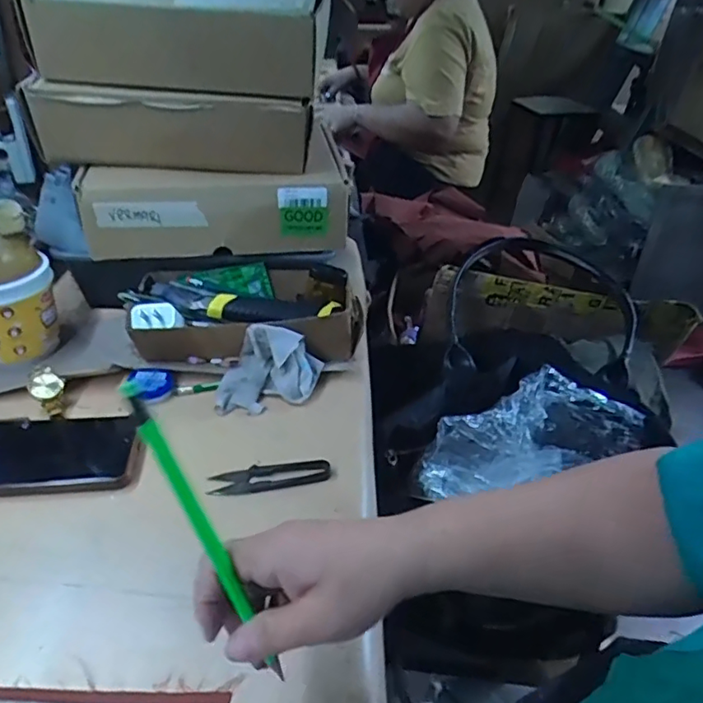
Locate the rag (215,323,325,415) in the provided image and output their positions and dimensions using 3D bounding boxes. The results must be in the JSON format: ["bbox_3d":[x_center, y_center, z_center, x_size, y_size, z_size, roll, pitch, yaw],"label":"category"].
[{"bbox_3d":[-0.077,0.014,0.535,0.091,0.056,0.065,5,36,0],"label":"rag"}]

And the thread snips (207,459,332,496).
[{"bbox_3d":[-0.065,0.100,0.460,0.096,0.008,0.023,-2,36,-9],"label":"thread snips"}]

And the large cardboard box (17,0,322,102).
[{"bbox_3d":[-0.160,-0.326,0.568,0.262,0.097,0.156,5,36,1],"label":"large cardboard box"}]

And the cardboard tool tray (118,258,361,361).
[{"bbox_3d":[-0.108,-0.037,0.586,0.224,0.081,0.103,0,36,-7],"label":"cardboard tool tray"}]

